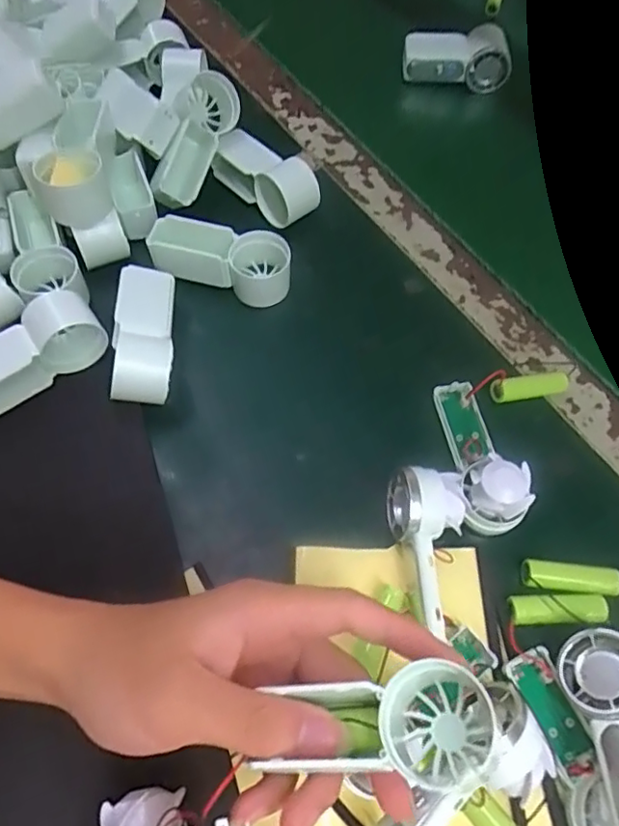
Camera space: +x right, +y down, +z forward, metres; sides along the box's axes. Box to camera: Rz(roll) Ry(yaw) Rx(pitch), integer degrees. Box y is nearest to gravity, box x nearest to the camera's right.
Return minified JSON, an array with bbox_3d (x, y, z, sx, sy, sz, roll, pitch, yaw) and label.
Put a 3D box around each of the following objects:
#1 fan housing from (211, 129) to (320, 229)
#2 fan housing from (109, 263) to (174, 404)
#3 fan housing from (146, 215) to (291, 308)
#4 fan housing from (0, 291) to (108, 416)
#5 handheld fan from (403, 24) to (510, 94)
[{"bbox_3d":[-0.033,-0.170,0.432,0.046,0.039,0.076,-40,71,-21],"label":"fan housing"},{"bbox_3d":[-0.100,-0.048,0.361,0.033,0.040,0.090,0,63,-5],"label":"fan housing"},{"bbox_3d":[-0.060,-0.101,0.395,0.095,0.039,0.041,7,62,0],"label":"fan housing"},{"bbox_3d":[-0.170,-0.032,0.346,0.093,0.045,0.035,-34,71,-19],"label":"fan housing"},{"bbox_3d":[0.136,-0.334,0.545,0.095,0.036,0.047,1,63,-5],"label":"handheld fan"}]

